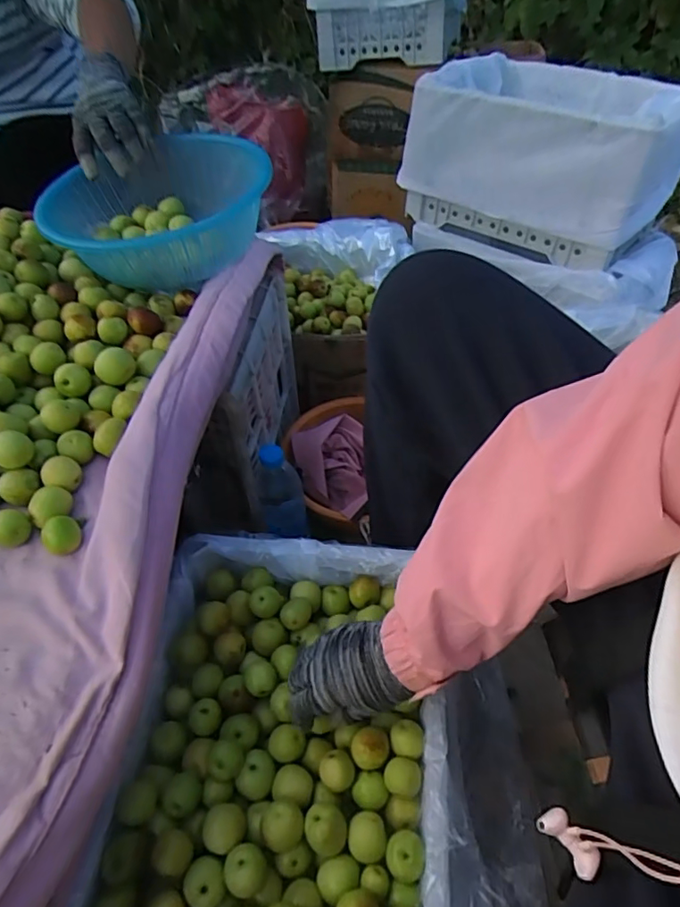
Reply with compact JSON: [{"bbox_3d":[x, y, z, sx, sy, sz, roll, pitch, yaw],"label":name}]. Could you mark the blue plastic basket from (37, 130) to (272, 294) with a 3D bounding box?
[{"bbox_3d":[-0.221,-0.298,0.662,0.269,0.104,0.251,-16,49,-12],"label":"blue plastic basket"}]

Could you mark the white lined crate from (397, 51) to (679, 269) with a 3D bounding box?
[{"bbox_3d":[0.396,-0.577,1.012,0.459,0.228,0.365,24,53,22],"label":"white lined crate"}]

